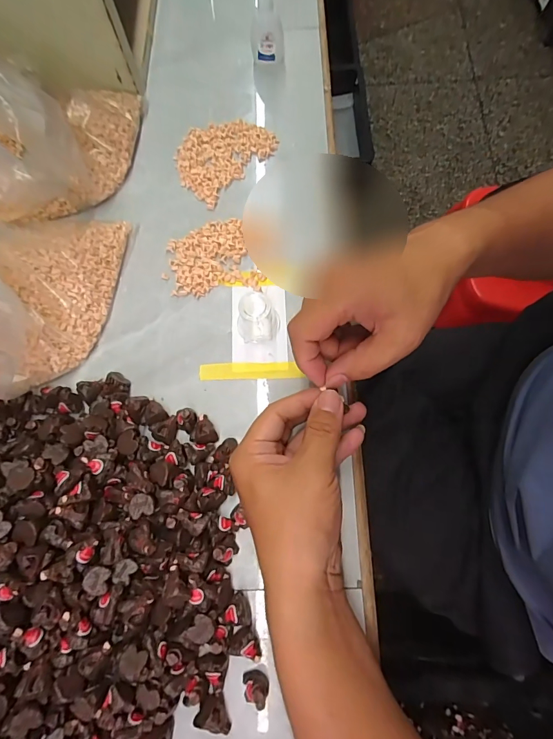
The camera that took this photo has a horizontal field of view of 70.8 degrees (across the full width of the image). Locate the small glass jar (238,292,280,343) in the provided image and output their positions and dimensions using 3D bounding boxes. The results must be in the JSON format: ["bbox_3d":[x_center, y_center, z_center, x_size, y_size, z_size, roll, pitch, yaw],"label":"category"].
[{"bbox_3d":[-0.016,-0.045,0.339,0.036,0.039,0.029,-8,73,-3],"label":"small glass jar"}]

